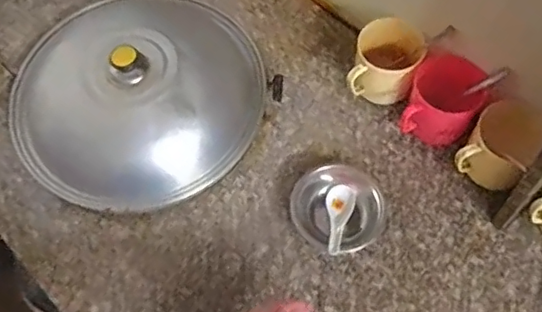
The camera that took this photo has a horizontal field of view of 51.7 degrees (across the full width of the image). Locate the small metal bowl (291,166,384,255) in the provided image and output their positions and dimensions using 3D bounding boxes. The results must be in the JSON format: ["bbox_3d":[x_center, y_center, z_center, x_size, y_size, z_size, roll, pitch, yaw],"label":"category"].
[{"bbox_3d":[0.092,0.070,0.766,0.124,0.059,0.108,40,71,20],"label":"small metal bowl"}]

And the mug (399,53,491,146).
[{"bbox_3d":[0.247,-0.072,0.802,0.094,0.110,0.097,19,66,12],"label":"mug"}]

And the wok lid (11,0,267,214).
[{"bbox_3d":[-0.201,-0.106,0.847,0.363,0.108,0.364,-1,63,2],"label":"wok lid"}]

